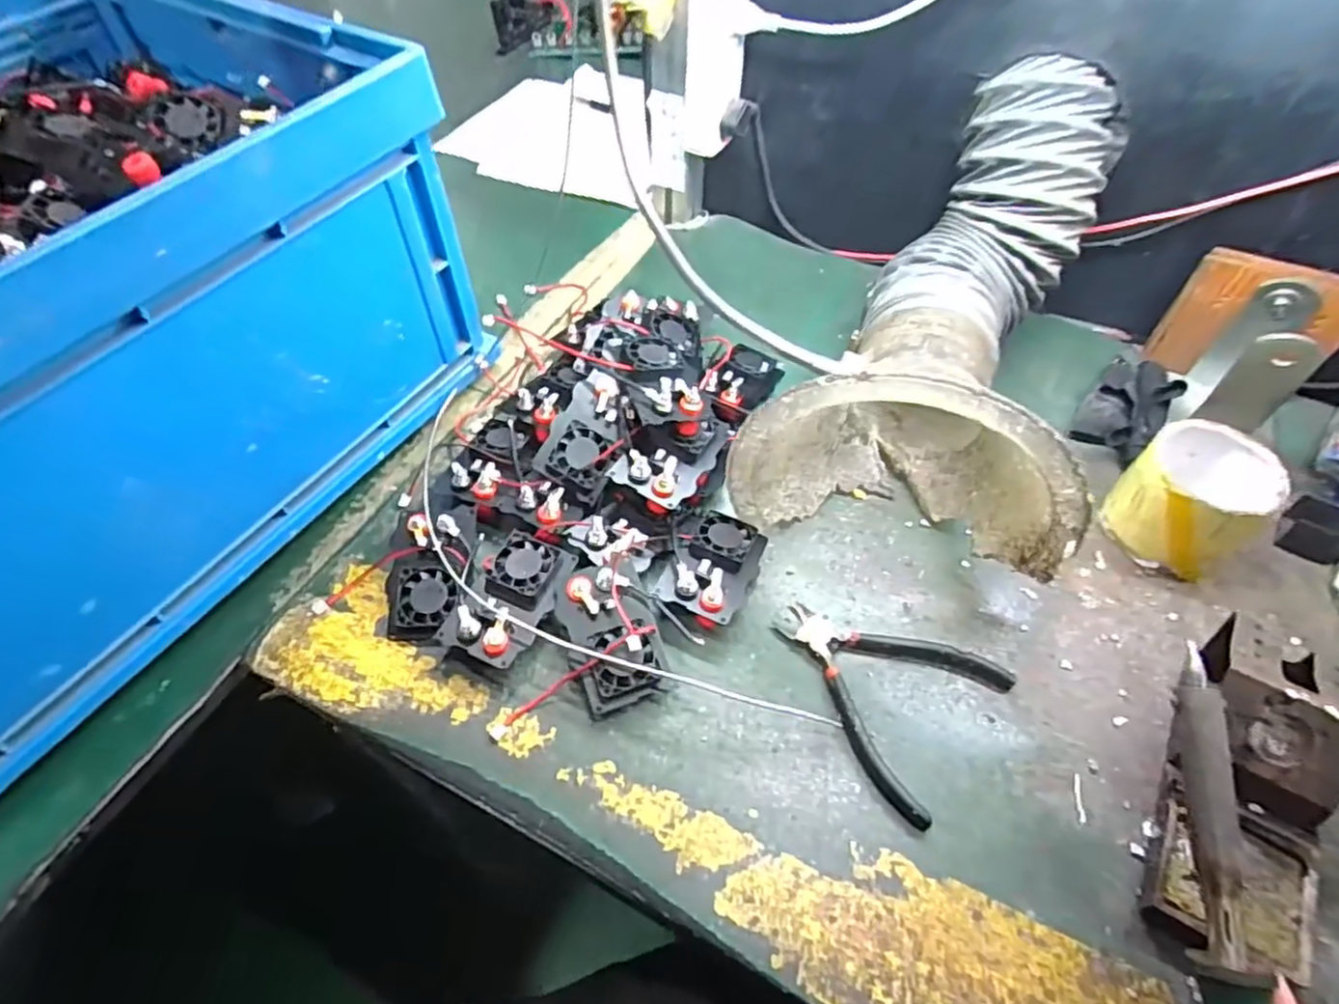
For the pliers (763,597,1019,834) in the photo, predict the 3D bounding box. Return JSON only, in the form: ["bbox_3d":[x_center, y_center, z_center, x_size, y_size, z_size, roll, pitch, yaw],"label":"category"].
[{"bbox_3d":[0.133,0.112,0.464,0.135,0.014,0.115,37,61,24],"label":"pliers"}]

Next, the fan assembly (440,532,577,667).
[{"bbox_3d":[-0.104,0.066,0.483,0.054,0.028,0.087,19,55,13],"label":"fan assembly"}]

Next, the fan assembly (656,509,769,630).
[{"bbox_3d":[0.030,0.041,0.504,0.064,0.027,0.090,15,54,10],"label":"fan assembly"}]

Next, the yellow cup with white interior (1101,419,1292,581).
[{"bbox_3d":[0.370,-0.005,0.512,0.094,0.075,0.080,-29,58,-20],"label":"yellow cup with white interior"}]

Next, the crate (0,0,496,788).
[{"bbox_3d":[-0.442,-0.107,0.460,0.388,0.247,0.518,28,58,19],"label":"crate"}]

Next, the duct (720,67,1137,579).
[{"bbox_3d":[0.211,-0.143,0.512,0.200,0.200,0.378,22,77,12],"label":"duct"}]

